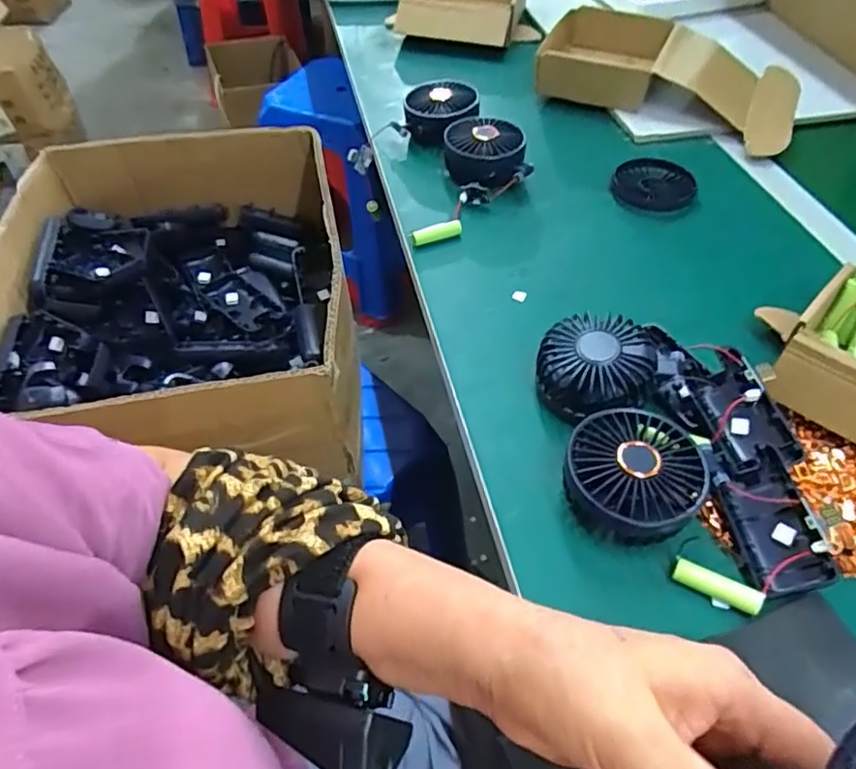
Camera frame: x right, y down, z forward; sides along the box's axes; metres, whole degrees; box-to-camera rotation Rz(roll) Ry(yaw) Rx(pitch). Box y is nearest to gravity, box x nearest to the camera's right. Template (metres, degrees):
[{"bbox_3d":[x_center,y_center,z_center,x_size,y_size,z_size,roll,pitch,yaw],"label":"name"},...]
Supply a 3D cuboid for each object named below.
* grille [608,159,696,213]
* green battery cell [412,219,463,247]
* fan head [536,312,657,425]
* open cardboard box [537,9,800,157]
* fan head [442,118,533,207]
[{"bbox_3d":[0.242,-0.215,0.650,0.083,0.013,0.079,1,50,-1],"label":"grille"},{"bbox_3d":[0.009,-0.150,0.599,0.051,0.017,0.014,-10,51,-10],"label":"green battery cell"},{"bbox_3d":[0.124,-0.010,0.454,0.081,0.056,0.067,17,51,13],"label":"fan head"},{"bbox_3d":[0.309,-0.403,0.775,0.320,0.059,0.199,26,54,19],"label":"open cardboard box"},{"bbox_3d":[0.063,-0.243,0.650,0.084,0.042,0.100,-9,51,-9],"label":"fan head"}]

